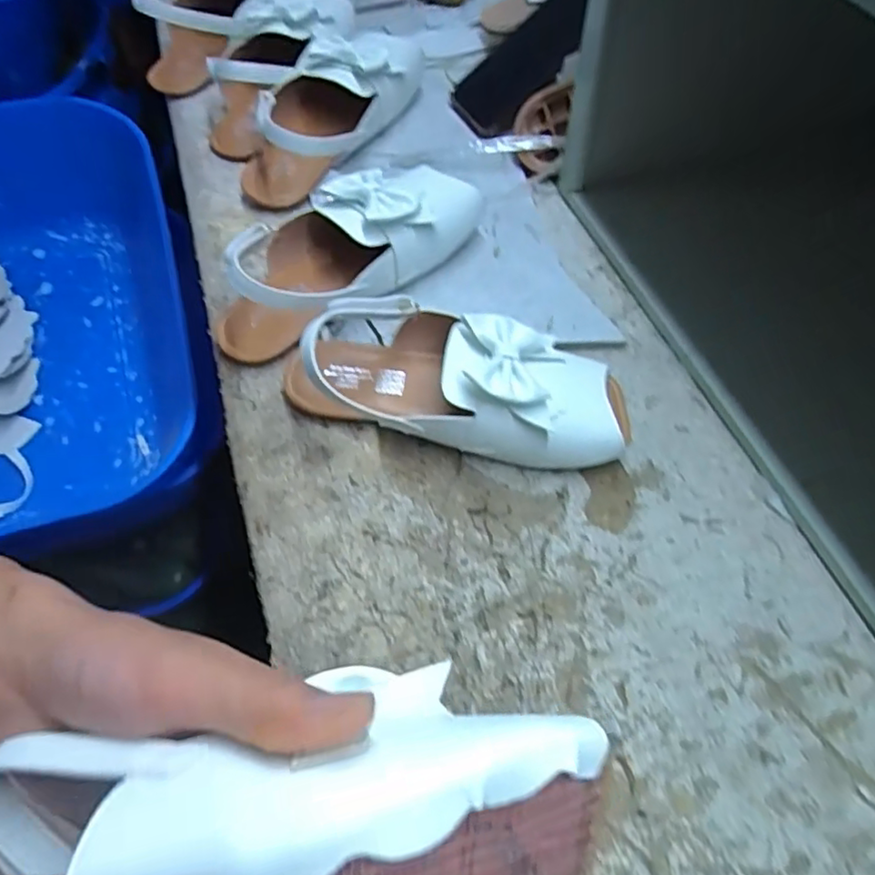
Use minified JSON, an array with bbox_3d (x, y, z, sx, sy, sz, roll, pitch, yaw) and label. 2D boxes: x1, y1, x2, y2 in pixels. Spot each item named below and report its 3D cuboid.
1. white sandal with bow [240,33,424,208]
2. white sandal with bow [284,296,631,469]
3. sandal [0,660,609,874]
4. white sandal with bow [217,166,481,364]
[{"bbox_3d":[-0.092,-0.286,0.525,0.092,0.070,0.204,23,62,14],"label":"white sandal with bow"},{"bbox_3d":[0.010,-0.040,0.378,0.216,0.066,0.090,8,59,6],"label":"white sandal with bow"},{"bbox_3d":[-0.054,0.125,0.188,0.212,0.067,0.085,-4,101,-15],"label":"sandal"},{"bbox_3d":[-0.065,-0.131,0.433,0.206,0.069,0.100,-39,66,-20],"label":"white sandal with bow"}]

